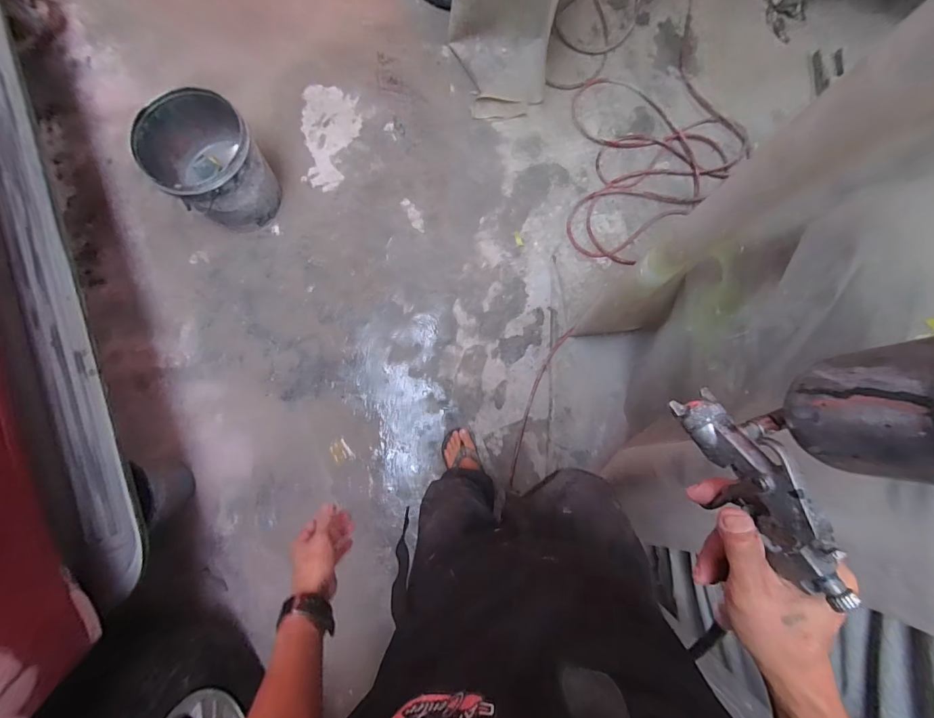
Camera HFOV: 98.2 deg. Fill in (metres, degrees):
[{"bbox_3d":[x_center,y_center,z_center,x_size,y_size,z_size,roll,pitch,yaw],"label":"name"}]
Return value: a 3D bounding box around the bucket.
[{"bbox_3d":[-0.776,-0.600,1.265,0.301,0.319,0.281,0,85,2],"label":"bucket"}]

